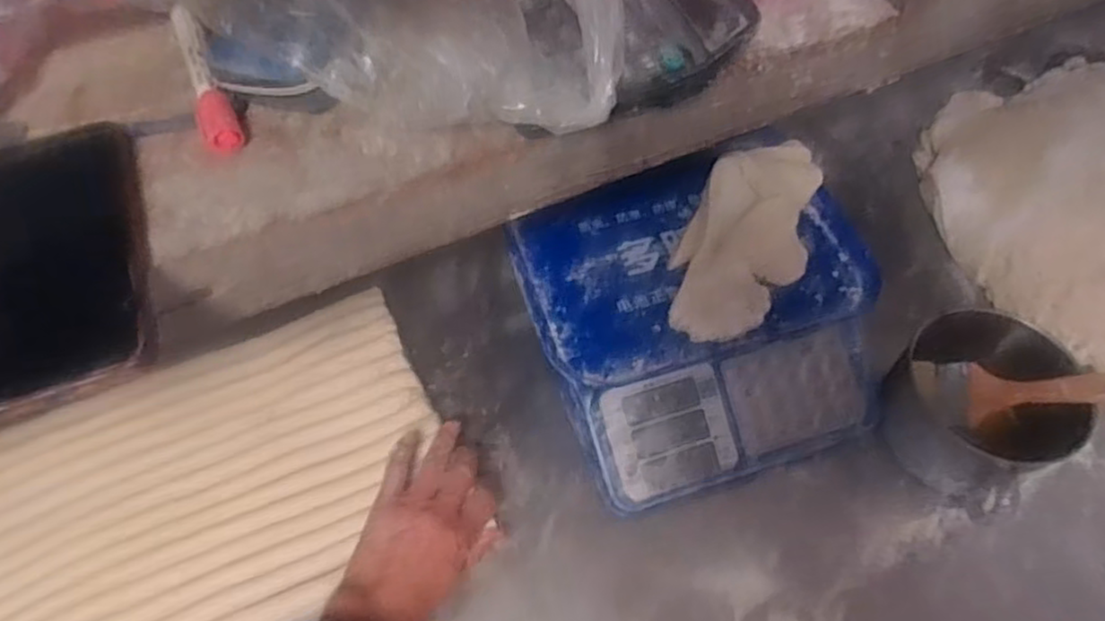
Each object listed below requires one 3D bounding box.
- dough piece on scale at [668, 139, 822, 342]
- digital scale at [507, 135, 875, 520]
[{"bbox_3d":[0.175,-0.074,0.625,0.101,0.033,0.236,23,60,13],"label":"dough piece on scale"},{"bbox_3d":[0.129,0.004,0.651,0.291,0.112,0.281,-15,59,-10],"label":"digital scale"}]

